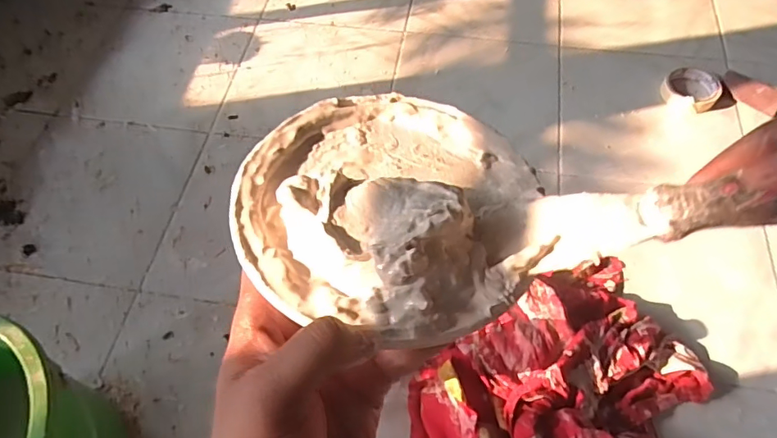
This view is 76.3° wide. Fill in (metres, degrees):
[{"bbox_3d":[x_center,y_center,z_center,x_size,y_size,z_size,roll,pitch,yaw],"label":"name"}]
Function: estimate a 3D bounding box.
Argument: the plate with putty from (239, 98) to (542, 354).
[{"bbox_3d":[-0.002,-0.016,0.282,0.162,0.041,0.163,-1,60,2],"label":"plate with putty"}]

